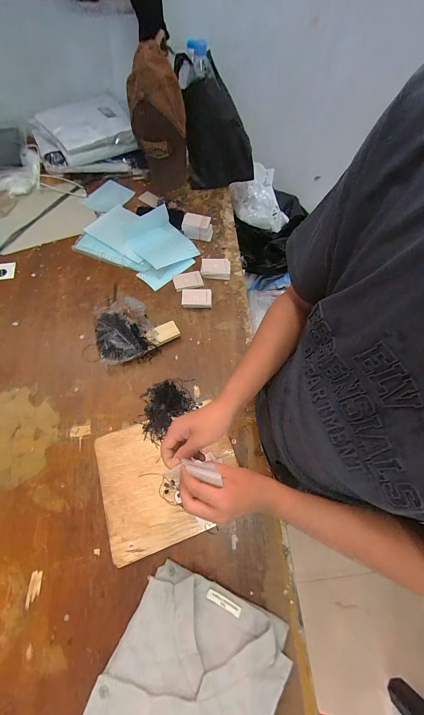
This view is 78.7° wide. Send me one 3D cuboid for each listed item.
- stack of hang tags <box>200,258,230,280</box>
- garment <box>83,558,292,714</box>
[{"bbox_3d":[0.012,-0.272,0.784,0.086,0.025,0.069,2,66,-2],"label":"stack of hang tags"},{"bbox_3d":[-0.039,0.533,0.409,0.261,0.040,0.286,27,68,9],"label":"garment"}]

